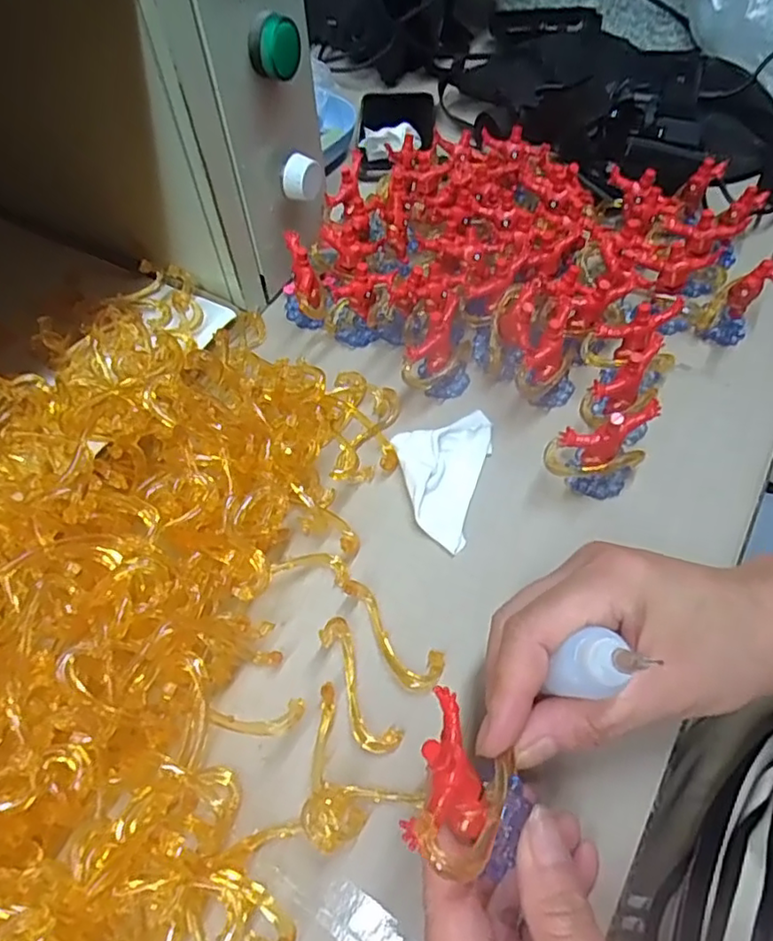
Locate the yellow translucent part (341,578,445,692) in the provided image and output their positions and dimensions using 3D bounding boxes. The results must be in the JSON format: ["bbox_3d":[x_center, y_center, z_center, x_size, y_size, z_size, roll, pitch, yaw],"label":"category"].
[{"bbox_3d":[-0.001,0.074,0.272,0.061,0.016,0.022,36,65,22],"label":"yellow translucent part"}]

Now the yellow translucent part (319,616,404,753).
[{"bbox_3d":[-0.014,0.093,0.259,0.018,0.019,0.058,-26,60,-14],"label":"yellow translucent part"}]

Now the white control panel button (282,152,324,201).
[{"bbox_3d":[-0.053,-0.183,0.372,0.017,0.021,0.024,29,63,19],"label":"white control panel button"}]

